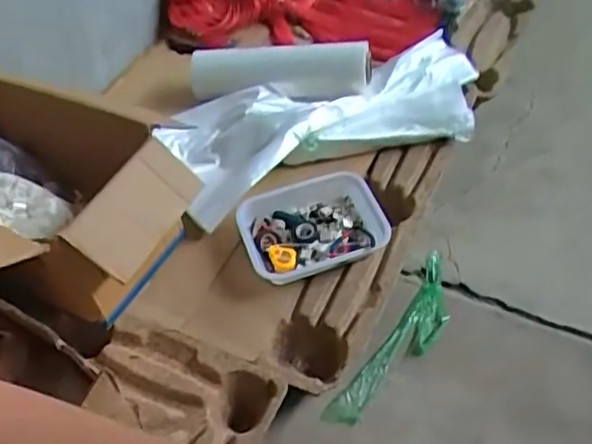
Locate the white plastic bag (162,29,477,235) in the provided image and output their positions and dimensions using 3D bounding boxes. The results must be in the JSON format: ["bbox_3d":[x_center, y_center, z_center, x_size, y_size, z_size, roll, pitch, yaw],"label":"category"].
[{"bbox_3d":[0.099,-0.280,1.715,0.907,0.150,0.403,-22,51,-13],"label":"white plastic bag"}]

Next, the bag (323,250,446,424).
[{"bbox_3d":[0.252,0.278,1.476,0.114,0.029,0.494,27,57,25],"label":"bag"}]

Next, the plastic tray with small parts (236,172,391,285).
[{"bbox_3d":[0.042,0.007,1.506,0.339,0.056,0.240,-18,67,-8],"label":"plastic tray with small parts"}]

